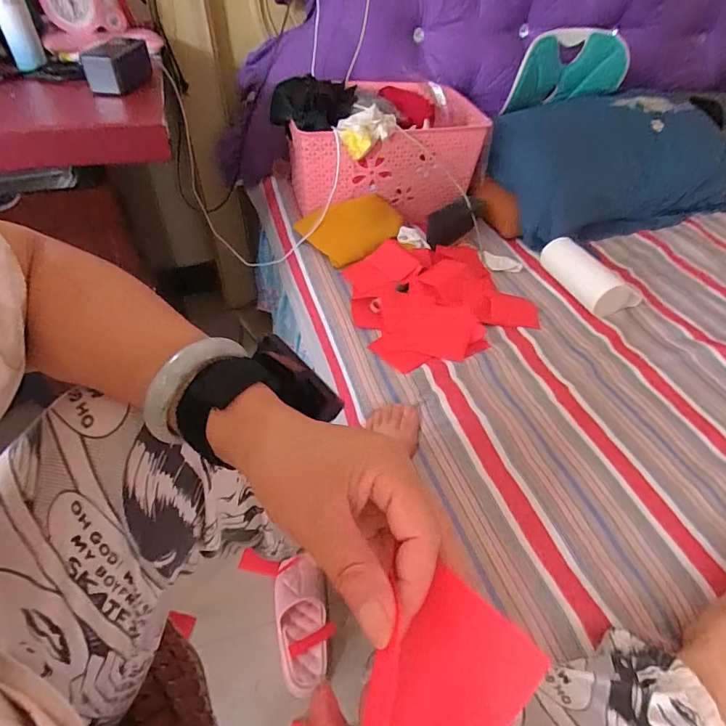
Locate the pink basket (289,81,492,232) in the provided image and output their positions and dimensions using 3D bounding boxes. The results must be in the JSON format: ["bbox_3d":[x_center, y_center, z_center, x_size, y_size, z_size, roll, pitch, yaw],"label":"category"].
[{"bbox_3d":[0.040,-0.485,1.001,0.416,0.208,0.293,-10,48,-12],"label":"pink basket"}]

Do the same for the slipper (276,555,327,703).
[{"bbox_3d":[-0.118,0.491,0.845,0.097,0.095,0.227,-4,47,-9],"label":"slipper"}]

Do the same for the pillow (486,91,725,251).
[{"bbox_3d":[0.559,-0.475,1.027,0.593,0.189,0.353,-20,51,-19],"label":"pillow"}]

